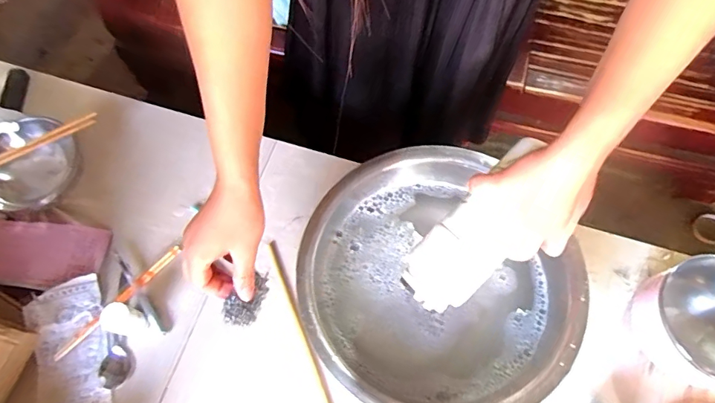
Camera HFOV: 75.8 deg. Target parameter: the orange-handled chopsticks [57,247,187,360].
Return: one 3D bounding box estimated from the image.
[{"bbox_3d":[-0.314,0.131,0.606,0.014,0.010,0.190,41,71,16],"label":"orange-handled chopsticks"}]

